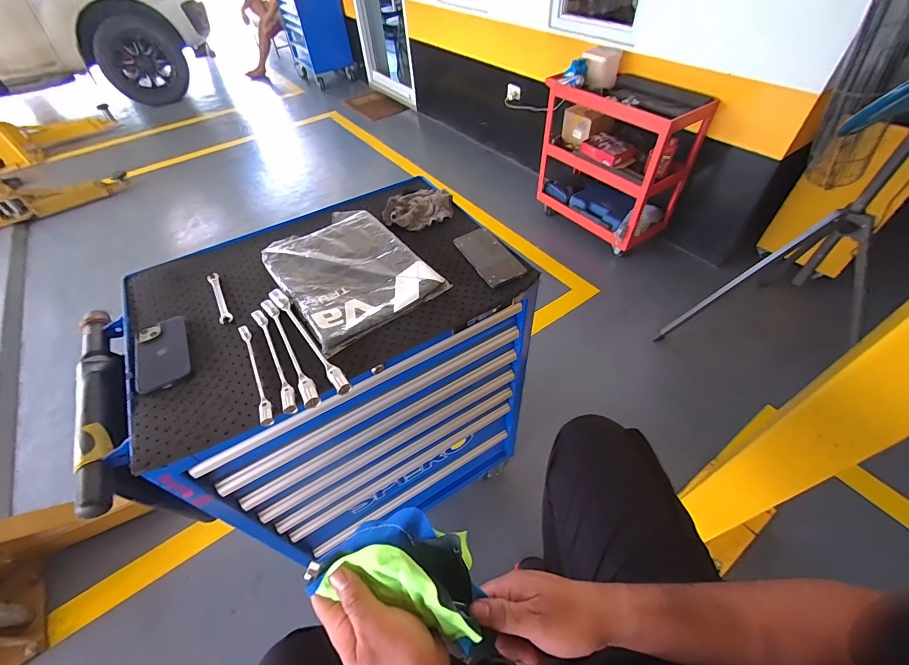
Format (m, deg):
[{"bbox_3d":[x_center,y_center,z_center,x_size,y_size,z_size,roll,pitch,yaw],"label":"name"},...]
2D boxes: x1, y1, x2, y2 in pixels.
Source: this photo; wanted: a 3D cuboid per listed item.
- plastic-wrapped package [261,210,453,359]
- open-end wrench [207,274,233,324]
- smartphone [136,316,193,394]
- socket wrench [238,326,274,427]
[{"bbox_3d":[-0.202,-0.123,0.725,0.236,0.022,0.325,-31,54,-22],"label":"plastic-wrapped package"},{"bbox_3d":[-0.430,-0.065,0.701,0.021,0.010,0.149,-27,53,-19],"label":"open-end wrench"},{"bbox_3d":[-0.472,0.031,0.618,0.077,0.012,0.142,-26,53,-18],"label":"smartphone"},{"bbox_3d":[-0.305,0.056,0.588,0.018,0.013,0.208,-24,52,-17],"label":"socket wrench"}]

